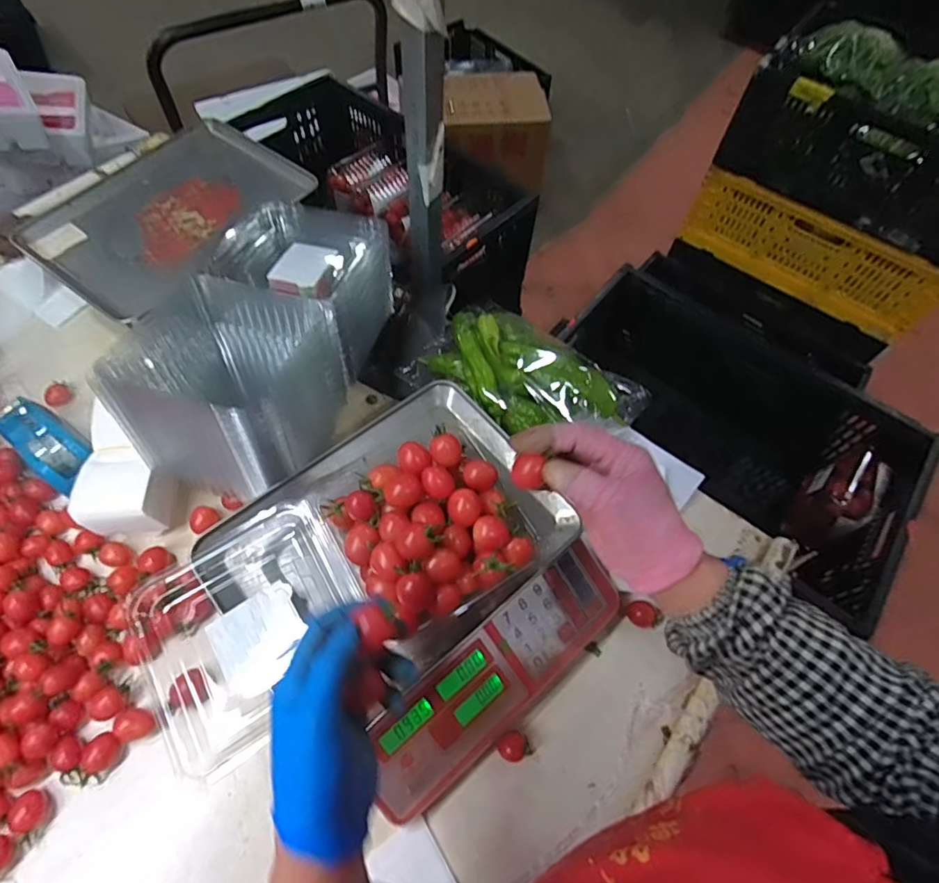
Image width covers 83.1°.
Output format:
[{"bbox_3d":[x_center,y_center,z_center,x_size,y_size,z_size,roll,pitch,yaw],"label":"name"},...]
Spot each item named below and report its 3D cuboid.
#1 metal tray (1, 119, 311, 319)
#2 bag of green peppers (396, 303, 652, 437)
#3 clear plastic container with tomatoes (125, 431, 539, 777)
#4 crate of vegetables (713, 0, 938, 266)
[{"bbox_3d":[-0.408,-0.319,0.725,0.240,0.025,0.329,34,66,16],"label":"metal tray"},{"bbox_3d":[0.073,-0.091,0.681,0.278,0.072,0.181,36,66,17],"label":"bag of green peppers"},{"bbox_3d":[-0.121,0.121,0.482,0.341,0.065,0.178,-26,64,-3],"label":"clear plastic container with tomatoes"},{"bbox_3d":[0.996,-0.697,1.246,0.637,0.283,0.473,40,67,18],"label":"crate of vegetables"}]

